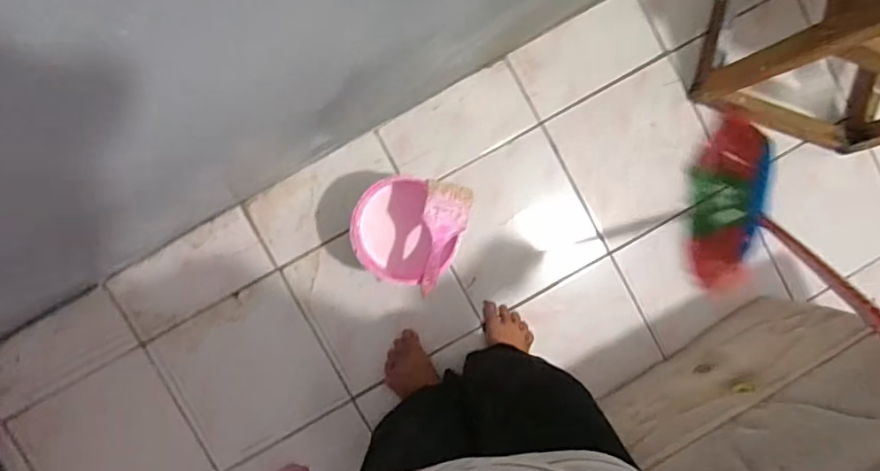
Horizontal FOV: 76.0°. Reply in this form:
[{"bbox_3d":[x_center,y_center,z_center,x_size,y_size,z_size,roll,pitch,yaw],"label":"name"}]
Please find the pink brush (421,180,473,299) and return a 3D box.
[{"bbox_3d":[0.004,0.006,0.888,0.072,0.011,0.178,9,92,-4],"label":"pink brush"}]

